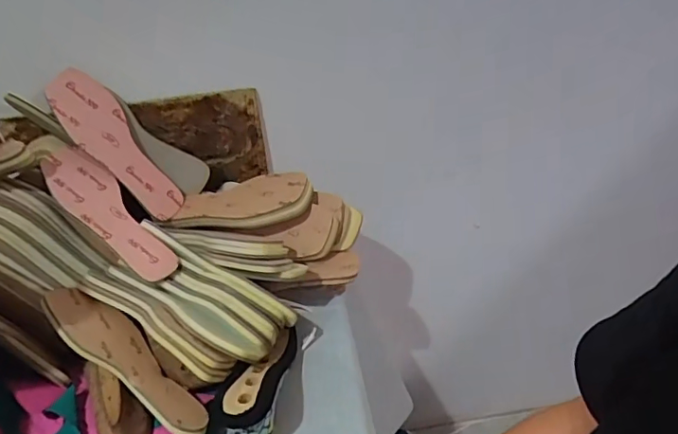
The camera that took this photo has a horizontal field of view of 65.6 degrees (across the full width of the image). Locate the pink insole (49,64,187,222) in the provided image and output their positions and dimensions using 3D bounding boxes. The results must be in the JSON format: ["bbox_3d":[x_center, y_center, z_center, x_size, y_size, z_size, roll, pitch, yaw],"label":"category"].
[{"bbox_3d":[-0.306,-0.095,0.728,0.074,0.226,0.011,-44,21,-27],"label":"pink insole"}]

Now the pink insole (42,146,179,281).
[{"bbox_3d":[-0.300,-0.005,0.688,0.220,0.014,0.069,46,54,6],"label":"pink insole"}]

